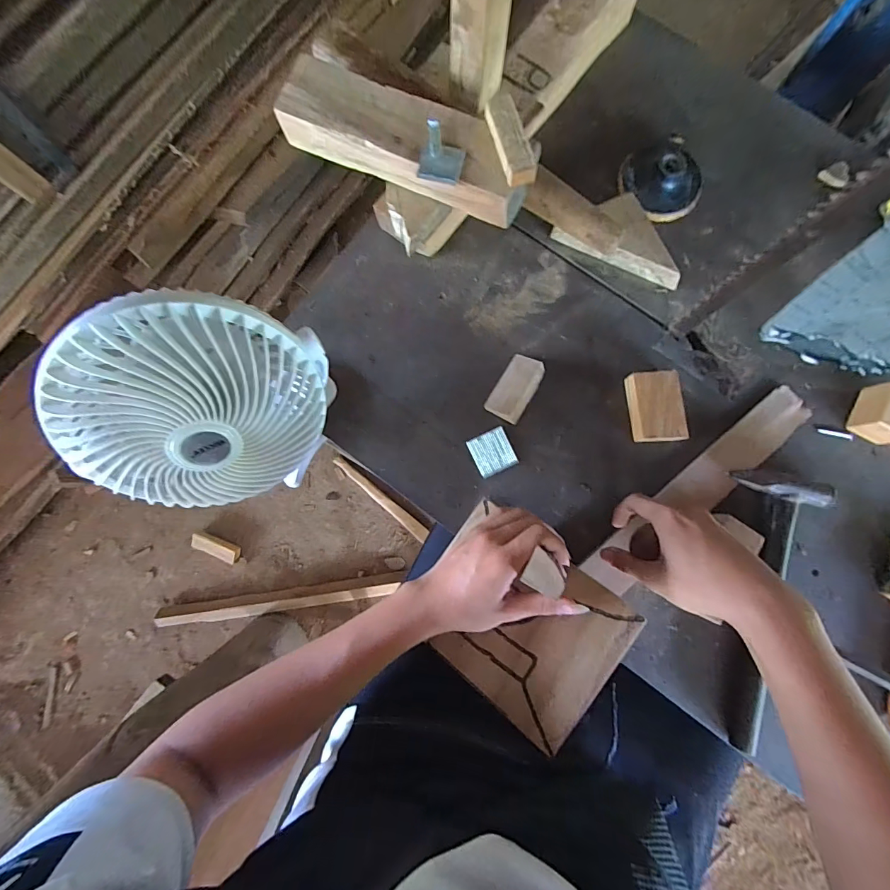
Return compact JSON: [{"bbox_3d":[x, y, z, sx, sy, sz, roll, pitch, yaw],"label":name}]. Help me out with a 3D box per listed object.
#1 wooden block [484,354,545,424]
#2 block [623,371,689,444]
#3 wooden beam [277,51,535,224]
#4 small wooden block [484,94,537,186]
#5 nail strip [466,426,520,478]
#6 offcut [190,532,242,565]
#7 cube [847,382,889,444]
[{"bbox_3d":[0.077,-0.061,0.437,0.039,0.019,0.073,30,85,5],"label":"wooden block"},{"bbox_3d":[0.223,-0.040,0.428,0.049,0.027,0.073,-4,83,2],"label":"block"},{"bbox_3d":[-0.037,-0.286,0.391,0.243,0.043,0.081,22,84,3],"label":"wooden beam"},{"bbox_3d":[0.057,-0.272,0.362,0.026,0.016,0.083,-19,83,-2],"label":"small wooden block"},{"bbox_3d":[0.051,0.008,0.434,0.043,0.004,0.045,-26,91,-1],"label":"nail strip"},{"bbox_3d":[-0.630,0.282,1.115,0.132,0.026,0.047,24,84,5],"label":"offcut"},{"bbox_3d":[0.459,-0.032,0.420,0.040,0.038,0.056,23,84,5],"label":"cube"}]

